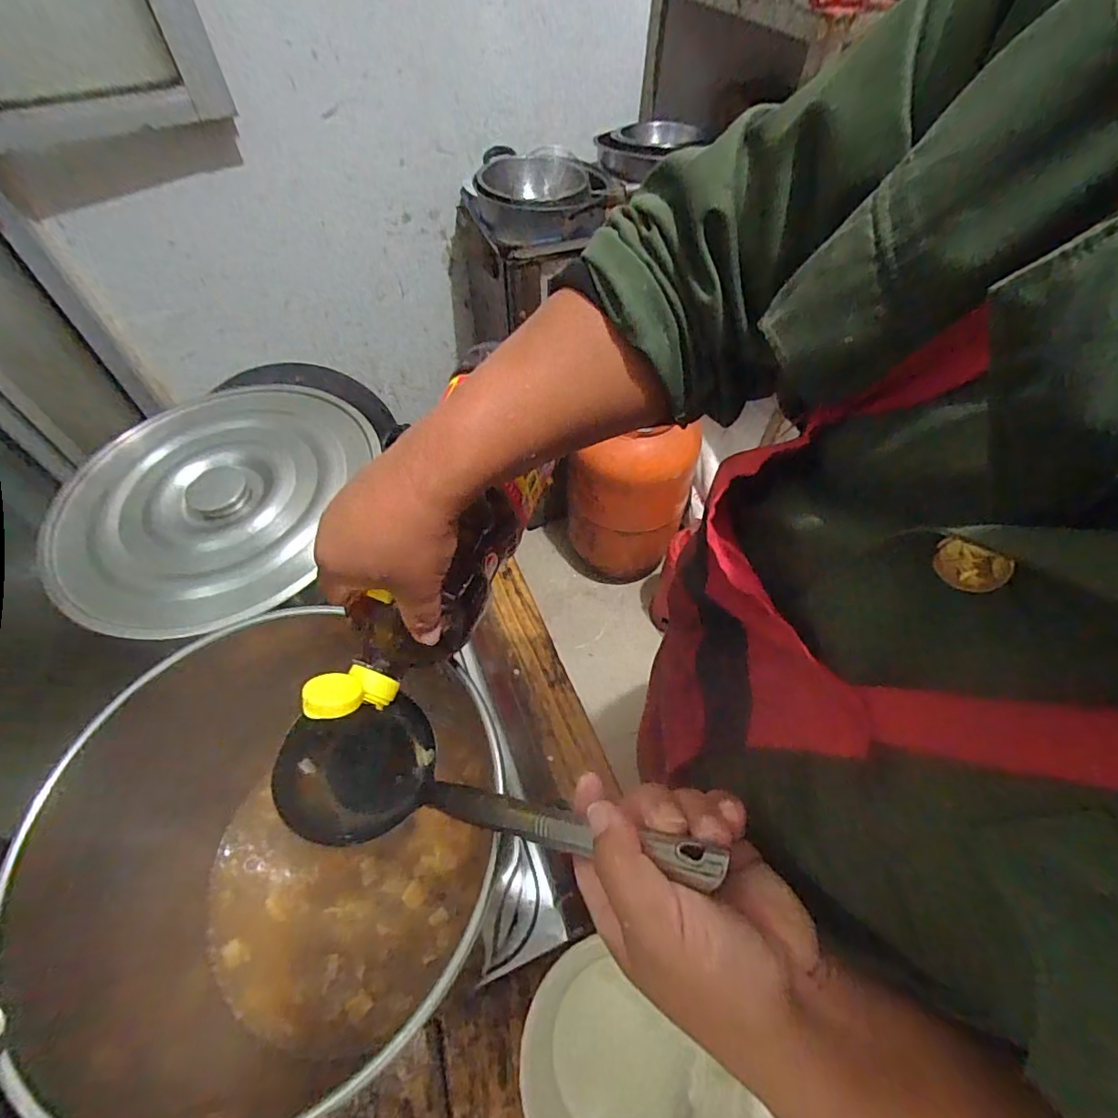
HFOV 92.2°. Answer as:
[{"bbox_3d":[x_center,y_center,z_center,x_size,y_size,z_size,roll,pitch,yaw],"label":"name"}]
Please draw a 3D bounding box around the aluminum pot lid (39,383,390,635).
[{"bbox_3d":[-0.392,-0.075,0.617,0.337,0.032,0.356,-1,56,1],"label":"aluminum pot lid"}]

